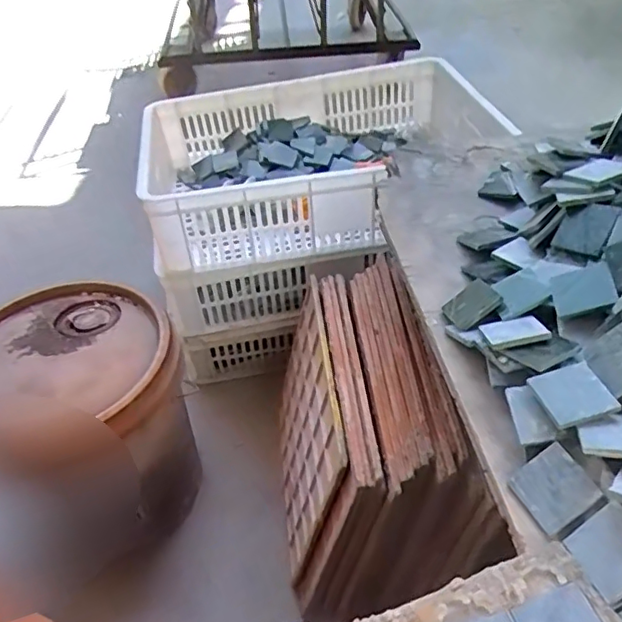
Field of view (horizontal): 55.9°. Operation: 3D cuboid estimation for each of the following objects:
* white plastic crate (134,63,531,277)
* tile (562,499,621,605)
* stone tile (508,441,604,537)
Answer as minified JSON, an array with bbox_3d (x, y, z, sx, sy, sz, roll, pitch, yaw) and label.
[{"bbox_3d":[0.037,-0.244,0.913,0.537,0.178,0.335,-8,44,-4],"label":"white plastic crate"},{"bbox_3d":[0.200,0.158,0.388,0.006,0.048,0.049,27,21,-30],"label":"tile"},{"bbox_3d":[0.174,0.127,0.421,0.048,0.004,0.047,-45,49,12],"label":"stone tile"}]

